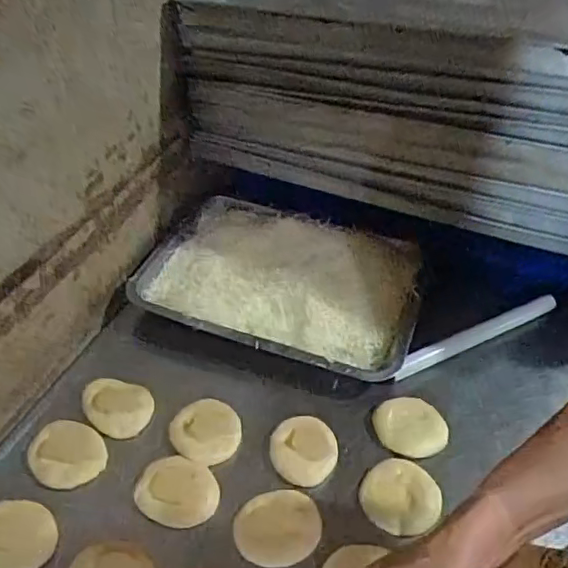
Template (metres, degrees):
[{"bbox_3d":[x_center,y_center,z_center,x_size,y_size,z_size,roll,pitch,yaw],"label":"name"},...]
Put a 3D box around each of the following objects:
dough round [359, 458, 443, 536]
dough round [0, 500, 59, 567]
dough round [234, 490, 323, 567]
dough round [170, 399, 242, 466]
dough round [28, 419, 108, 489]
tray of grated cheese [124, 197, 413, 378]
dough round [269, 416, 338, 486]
[{"bbox_3d":[0.112,0.202,0.553,0.073,0.007,0.071,0,44,0],"label":"dough round"},{"bbox_3d":[-0.247,0.228,0.520,0.083,0.007,0.064,14,45,14],"label":"dough round"},{"bbox_3d":[-0.006,0.221,0.528,0.076,0.010,0.063,0,44,-1],"label":"dough round"},{"bbox_3d":[-0.081,0.153,0.604,0.072,0.008,0.074,0,44,0],"label":"dough round"},{"bbox_3d":[-0.221,0.168,0.584,0.068,0.012,0.084,-27,50,-26],"label":"dough round"},{"bbox_3d":[-0.001,-0.010,0.741,0.342,0.048,0.239,15,44,14],"label":"tray of grated cheese"},{"bbox_3d":[0.020,0.167,0.588,0.066,0.009,0.071,0,44,0],"label":"dough round"}]

